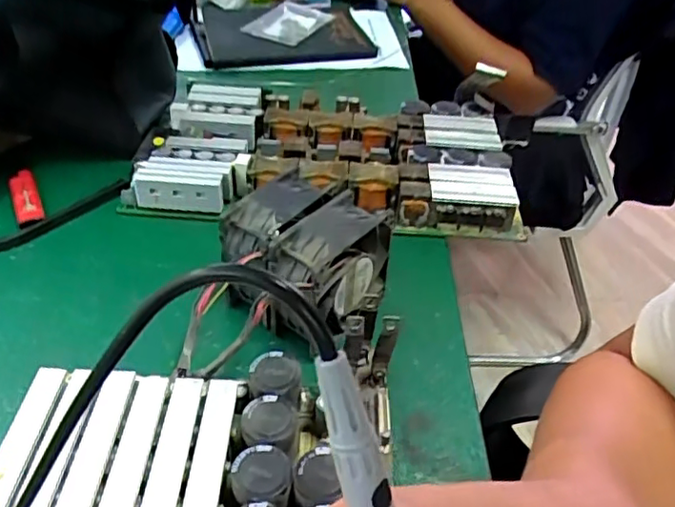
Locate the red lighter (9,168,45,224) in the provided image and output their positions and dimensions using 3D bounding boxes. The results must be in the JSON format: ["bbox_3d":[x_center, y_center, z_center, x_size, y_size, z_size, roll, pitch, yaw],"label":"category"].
[{"bbox_3d":[-0.262,-0.047,0.513,0.021,0.014,0.072,-17,44,-24],"label":"red lighter"}]

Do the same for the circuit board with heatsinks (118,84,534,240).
[{"bbox_3d":[0.004,-0.091,0.568,0.347,0.046,0.181,4,39,-1],"label":"circuit board with heatsinks"}]

